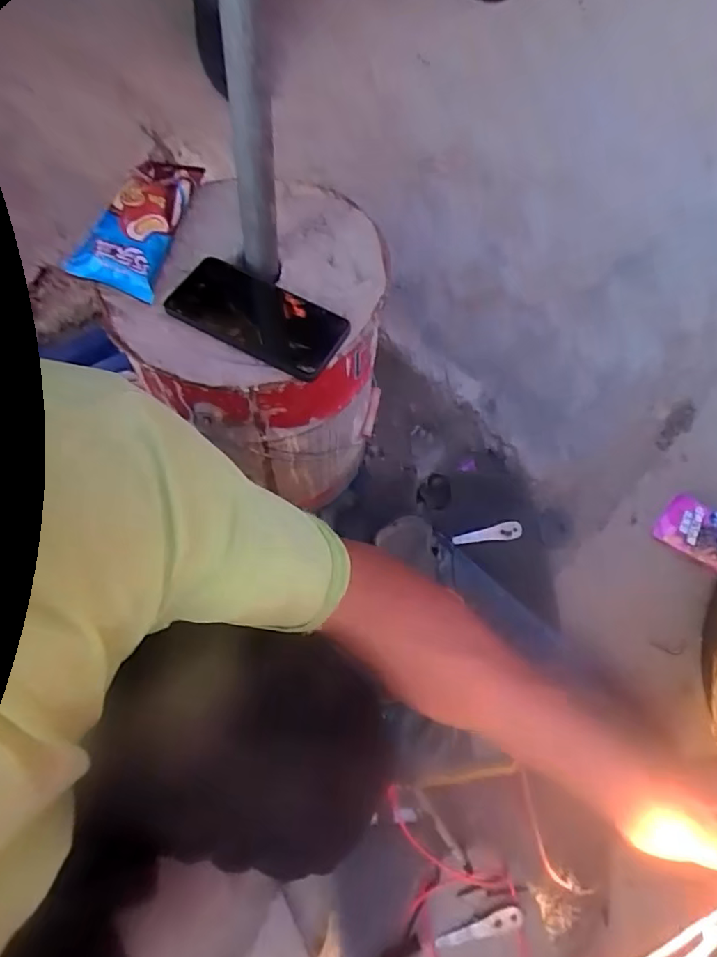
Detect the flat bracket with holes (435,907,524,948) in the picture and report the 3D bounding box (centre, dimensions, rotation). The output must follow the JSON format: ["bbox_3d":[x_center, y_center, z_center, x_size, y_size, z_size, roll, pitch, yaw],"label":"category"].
[{"bbox_3d":[0.133,0.495,0.615,0.098,0.004,0.019,-14,67,-4],"label":"flat bracket with holes"}]

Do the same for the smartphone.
[{"bbox_3d":[-0.092,-0.151,0.522,0.160,0.014,0.080,27,70,13],"label":"smartphone"}]

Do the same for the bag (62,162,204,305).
[{"bbox_3d":[-0.220,-0.263,0.560,0.070,0.045,0.187,5,67,4],"label":"bag"}]

